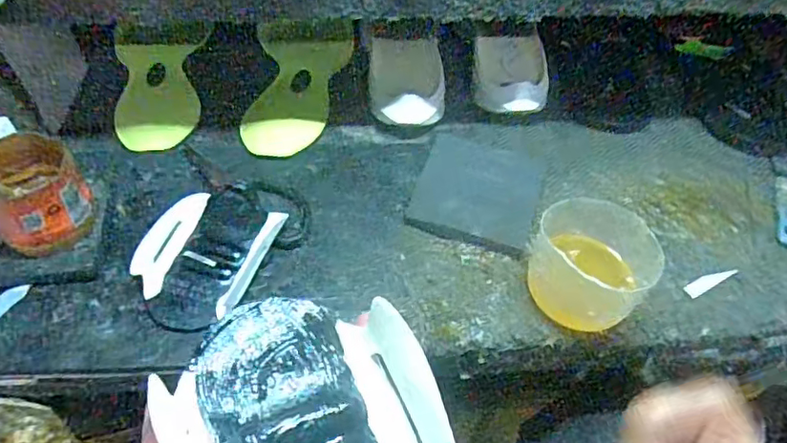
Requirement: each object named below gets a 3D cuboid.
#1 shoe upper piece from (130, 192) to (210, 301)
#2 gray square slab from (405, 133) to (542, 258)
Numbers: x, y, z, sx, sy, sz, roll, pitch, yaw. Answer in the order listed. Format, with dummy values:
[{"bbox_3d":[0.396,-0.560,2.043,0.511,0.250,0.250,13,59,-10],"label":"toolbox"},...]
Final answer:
[{"bbox_3d":[-0.203,0.014,0.519,0.031,0.019,0.112,14,53,8],"label":"shoe upper piece"},{"bbox_3d":[0.083,-0.031,0.561,0.122,0.014,0.119,19,54,12],"label":"gray square slab"}]

